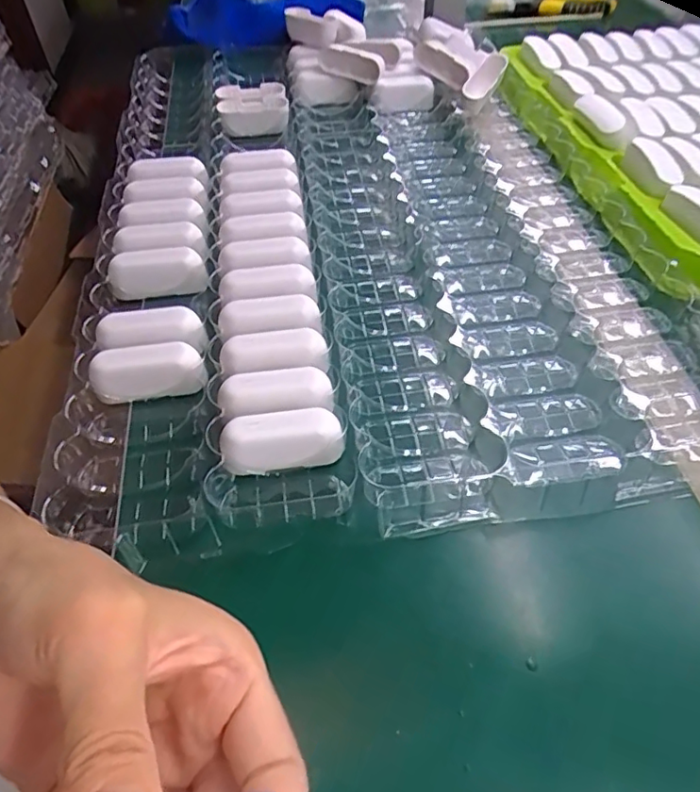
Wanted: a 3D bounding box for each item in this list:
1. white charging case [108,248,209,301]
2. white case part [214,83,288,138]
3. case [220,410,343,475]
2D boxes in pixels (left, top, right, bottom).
[{"bbox_3d":[-0.132,-0.082,0.379,0.064,0.024,0.025,-9,51,-7],"label":"white charging case"},{"bbox_3d":[-0.094,-0.277,0.534,0.064,0.027,0.073,-8,51,-7],"label":"white case part"},{"bbox_3d":[-0.035,0.026,0.294,0.061,0.033,0.021,-5,51,-4],"label":"case"}]

